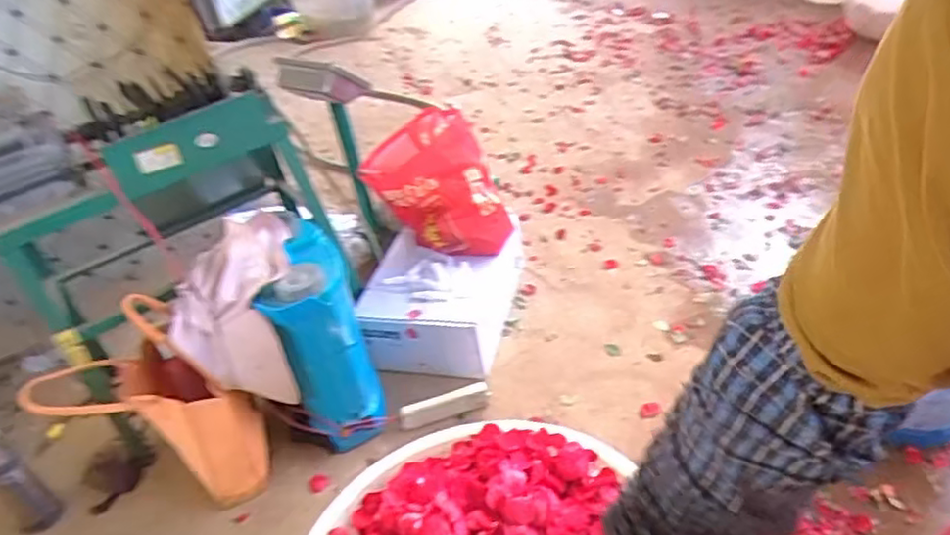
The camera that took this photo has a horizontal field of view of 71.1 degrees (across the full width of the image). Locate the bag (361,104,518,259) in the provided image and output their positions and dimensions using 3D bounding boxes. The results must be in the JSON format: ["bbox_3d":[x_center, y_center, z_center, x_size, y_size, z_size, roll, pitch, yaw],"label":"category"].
[{"bbox_3d":[-0.106,-0.222,1.816,0.359,0.328,0.230,-10,36,3],"label":"bag"}]

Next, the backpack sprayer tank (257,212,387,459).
[{"bbox_3d":[-0.347,0.161,1.555,0.180,0.468,0.297,-19,37,-9],"label":"backpack sprayer tank"}]

